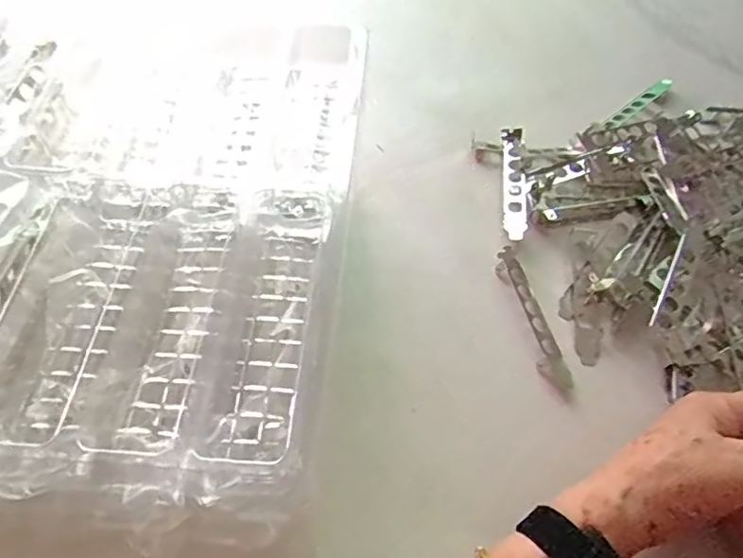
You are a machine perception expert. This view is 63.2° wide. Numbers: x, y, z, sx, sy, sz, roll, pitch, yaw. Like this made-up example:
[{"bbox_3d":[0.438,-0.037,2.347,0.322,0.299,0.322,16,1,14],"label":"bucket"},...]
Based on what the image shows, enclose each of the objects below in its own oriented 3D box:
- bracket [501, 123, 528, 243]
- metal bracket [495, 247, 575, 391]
[{"bbox_3d":[0.127,-0.085,0.536,0.019,0.018,0.121,5,57,1],"label":"bracket"},{"bbox_3d":[0.125,0.029,0.470,0.022,0.013,0.125,-12,58,-9],"label":"metal bracket"}]

